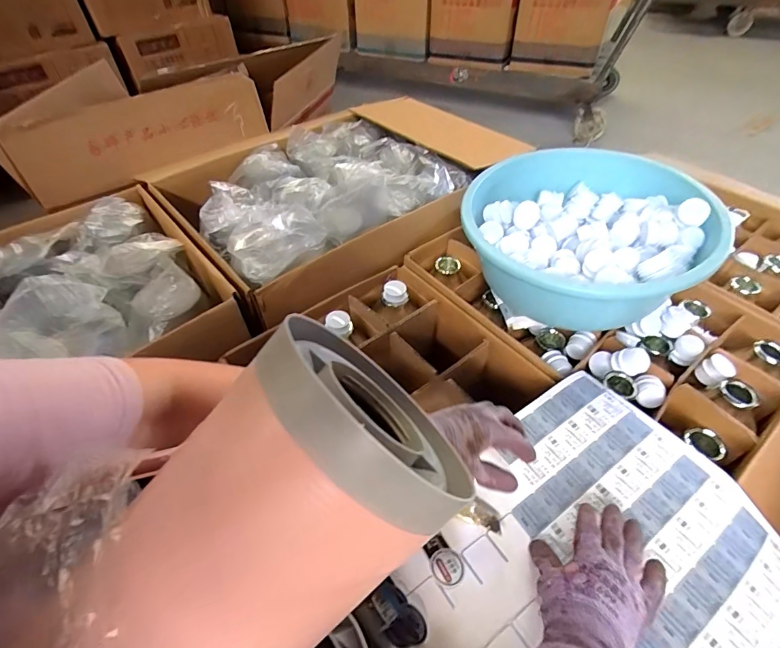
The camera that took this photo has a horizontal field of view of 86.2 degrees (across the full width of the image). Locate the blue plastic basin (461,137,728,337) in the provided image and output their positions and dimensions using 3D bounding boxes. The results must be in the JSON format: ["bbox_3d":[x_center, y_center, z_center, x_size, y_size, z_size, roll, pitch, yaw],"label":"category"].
[{"bbox_3d":[0.302,-0.119,0.678,0.339,0.177,0.336,-11,49,-9],"label":"blue plastic basin"}]

